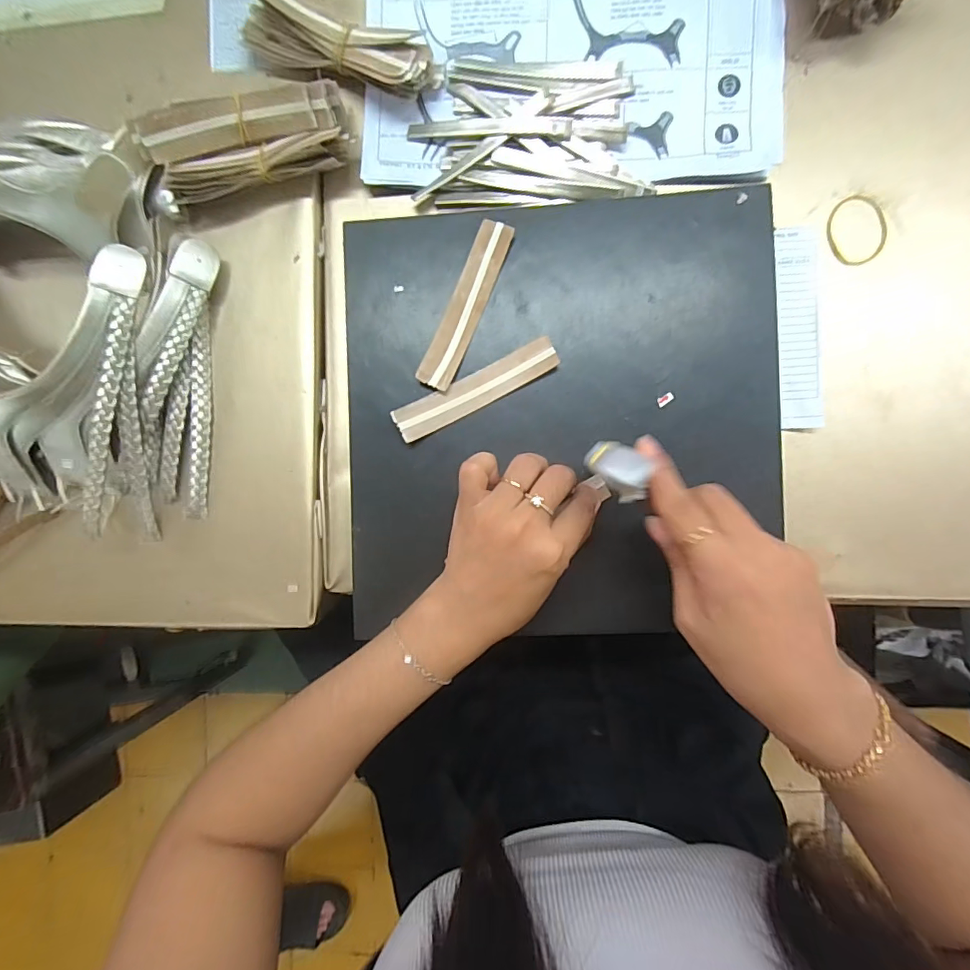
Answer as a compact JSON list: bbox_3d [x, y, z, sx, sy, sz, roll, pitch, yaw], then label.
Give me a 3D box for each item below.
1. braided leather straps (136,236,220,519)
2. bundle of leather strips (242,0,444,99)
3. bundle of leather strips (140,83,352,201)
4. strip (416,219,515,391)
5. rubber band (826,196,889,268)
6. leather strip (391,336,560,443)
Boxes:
[{"bbox_3d":[-0.230,-0.080,0.359,0.041,0.035,0.200,3,91,4],"label":"braided leather straps"},{"bbox_3d":[-0.106,-0.321,0.349,0.143,0.035,0.045,17,92,3],"label":"bundle of leather strips"},{"bbox_3d":[-0.168,-0.247,0.348,0.142,0.046,0.055,-12,90,4],"label":"bundle of leather strips"},{"bbox_3d":[-0.014,-0.126,0.337,0.025,0.007,0.120,23,92,3],"label":"strip"},{"bbox_3d":[0.268,-0.183,0.345,0.041,0.004,0.049,-8,90,4],"label":"rubber band"},{"bbox_3d":[-0.006,-0.067,0.336,0.119,0.008,0.024,-27,87,2],"label":"leather strip"}]

